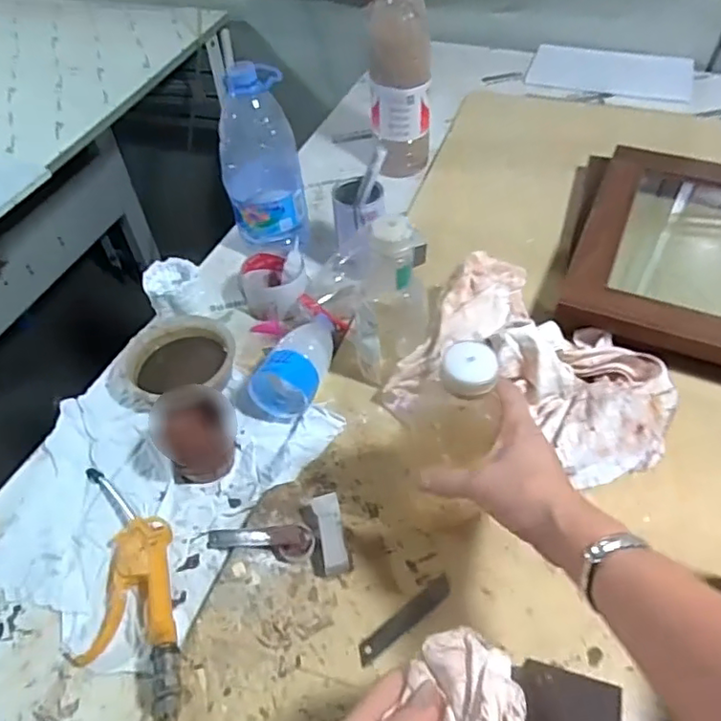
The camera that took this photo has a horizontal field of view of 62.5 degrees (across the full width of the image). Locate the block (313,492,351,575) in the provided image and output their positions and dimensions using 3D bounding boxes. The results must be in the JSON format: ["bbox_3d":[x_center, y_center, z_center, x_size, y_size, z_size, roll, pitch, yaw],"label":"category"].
[{"bbox_3d":[-0.026,0.158,0.535,0.022,0.027,0.073,-10,50,-6],"label":"block"}]

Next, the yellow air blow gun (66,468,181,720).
[{"bbox_3d":[-0.209,0.186,0.524,0.089,0.028,0.249,-12,50,-7],"label":"yellow air blow gun"}]

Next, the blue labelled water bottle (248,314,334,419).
[{"bbox_3d":[-0.067,-0.012,0.661,0.068,0.065,0.147,14,51,15],"label":"blue labelled water bottle"}]

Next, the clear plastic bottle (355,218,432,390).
[{"bbox_3d":[0.033,-0.056,0.602,0.072,0.203,0.068,5,50,8],"label":"clear plastic bottle"}]

